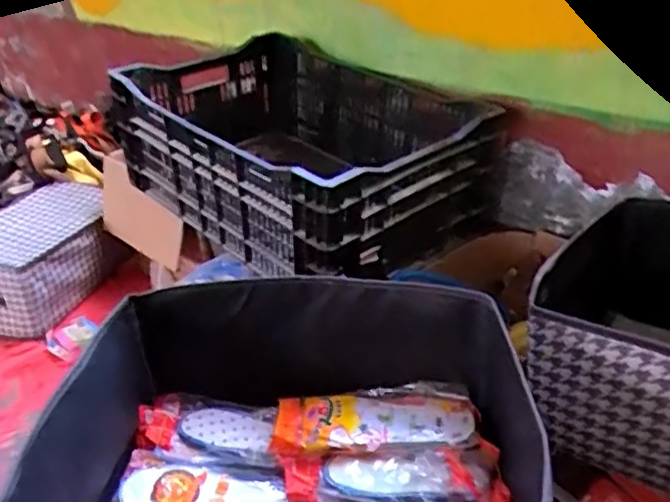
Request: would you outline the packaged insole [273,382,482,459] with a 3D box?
[{"bbox_3d":[0.043,0.183,0.696,0.217,0.031,0.090,-1,30,9],"label":"packaged insole"}]

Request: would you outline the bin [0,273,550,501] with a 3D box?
[{"bbox_3d":[-0.043,0.187,0.598,0.421,0.171,0.351,-2,30,7],"label":"bin"}]

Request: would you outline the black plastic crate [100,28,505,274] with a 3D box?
[{"bbox_3d":[-0.065,-0.181,1.122,0.425,0.260,0.583,-29,37,-34],"label":"black plastic crate"}]

